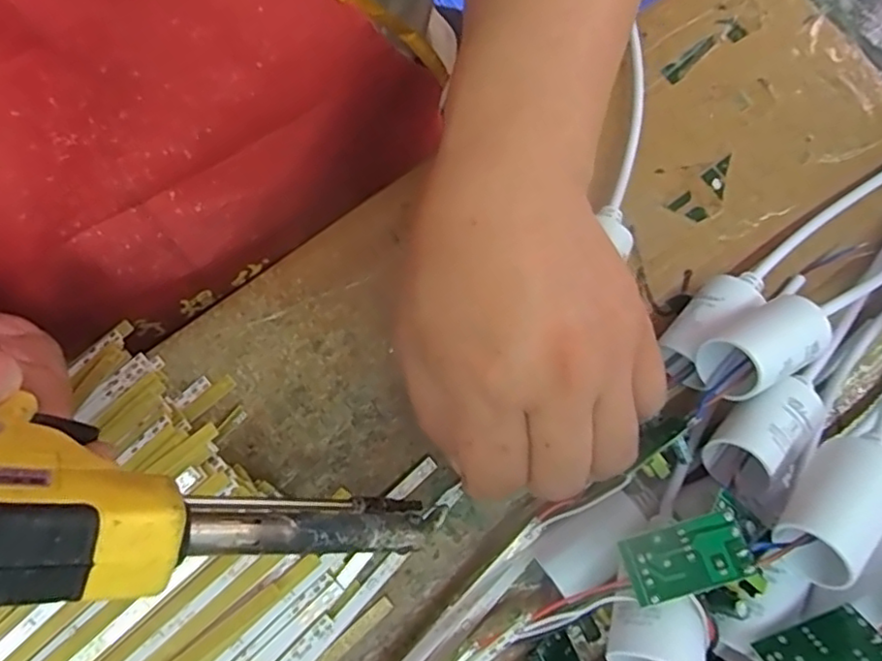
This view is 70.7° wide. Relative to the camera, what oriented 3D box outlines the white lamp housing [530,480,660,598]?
[{"bbox_3d":[0.061,0.082,0.247,0.049,0.029,0.024,-27,78,-7],"label":"white lamp housing"}]

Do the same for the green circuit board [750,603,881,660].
[{"bbox_3d":[0.116,0.098,0.190,0.034,0.020,0.004,-21,118,-5],"label":"green circuit board"}]

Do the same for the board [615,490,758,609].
[{"bbox_3d":[0.078,0.072,0.200,0.038,0.009,0.022,-17,78,-3],"label":"board"}]

